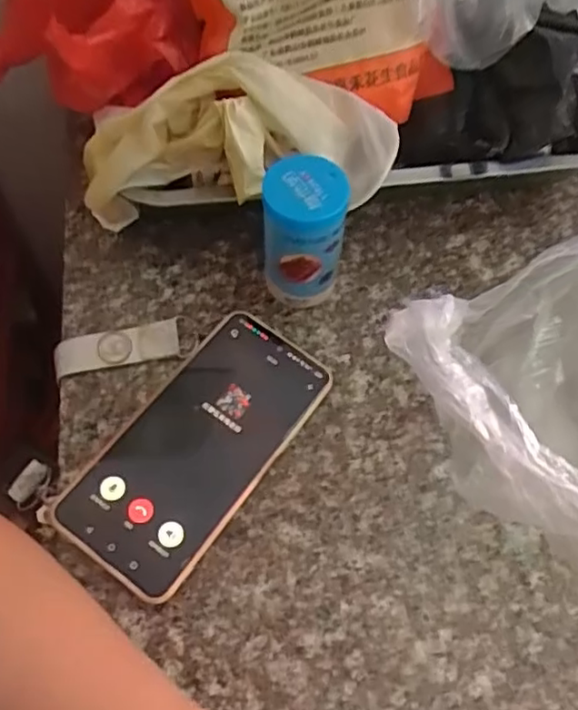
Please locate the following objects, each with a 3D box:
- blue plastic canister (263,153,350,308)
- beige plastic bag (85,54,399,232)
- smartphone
[{"bbox_3d":[0.010,-0.075,0.389,0.047,0.087,0.050,8,61,3],"label":"blue plastic canister"},{"bbox_3d":[-0.042,-0.130,0.396,0.203,0.084,0.064,-4,61,12],"label":"beige plastic bag"},{"bbox_3d":[-0.052,0.048,0.358,0.082,0.013,0.165,32,65,15],"label":"smartphone"}]

